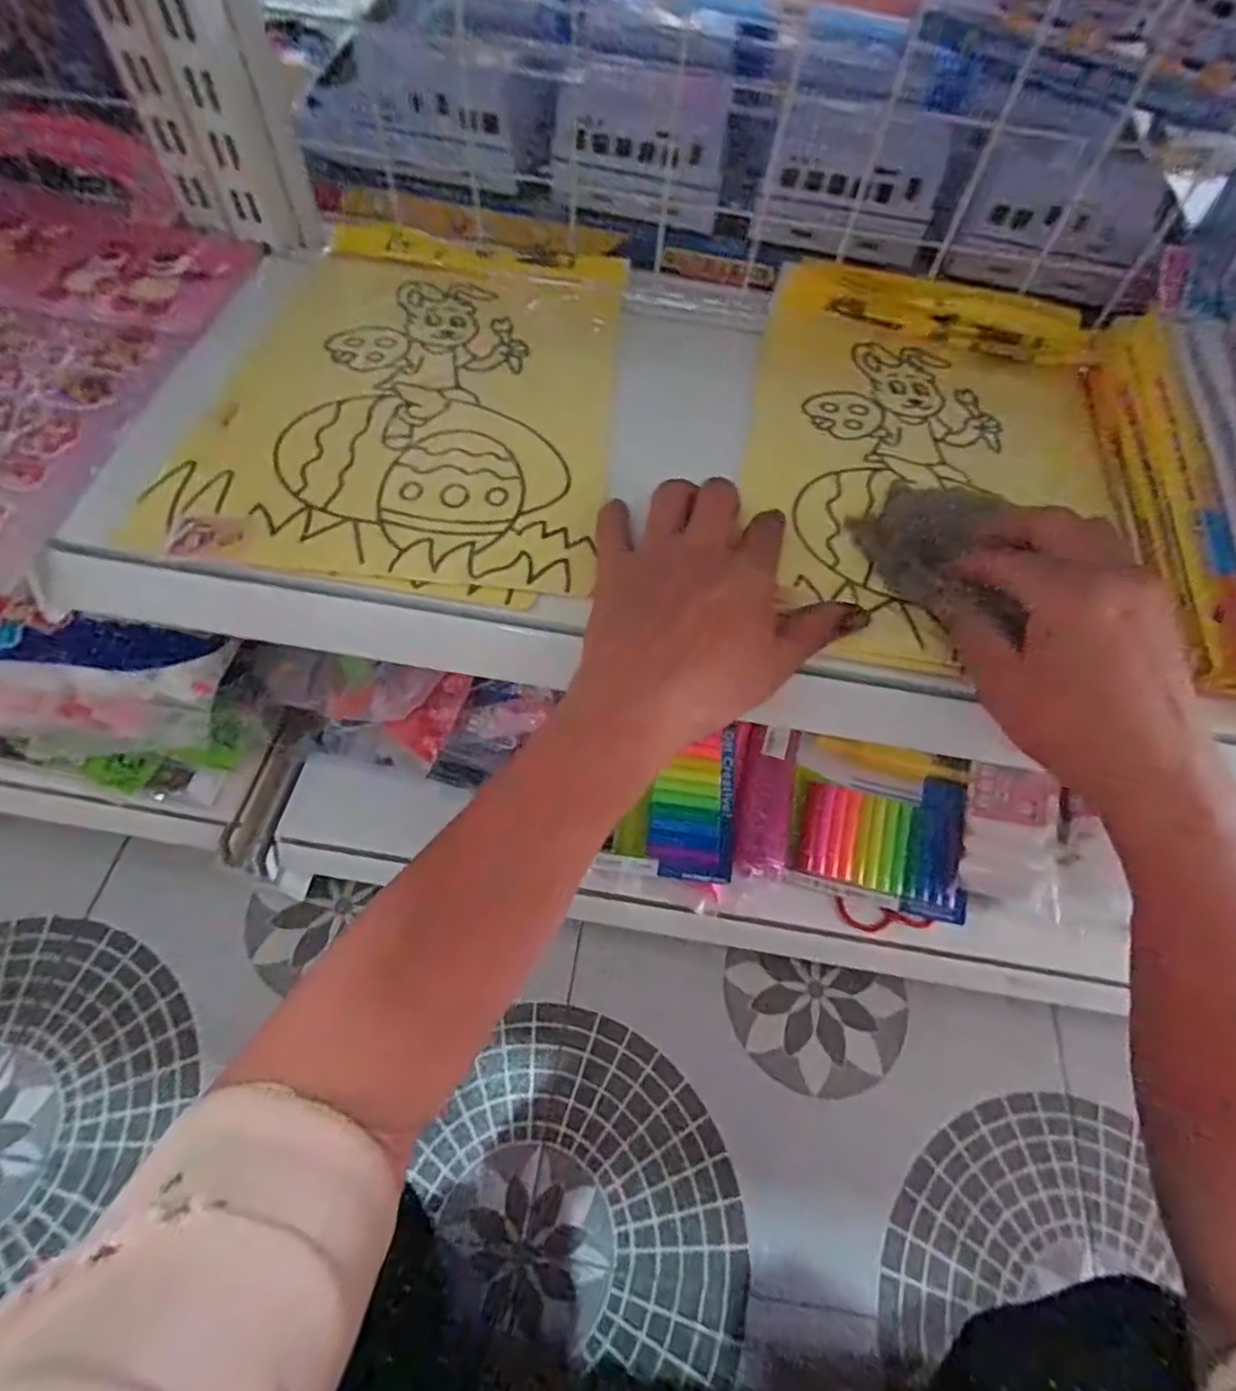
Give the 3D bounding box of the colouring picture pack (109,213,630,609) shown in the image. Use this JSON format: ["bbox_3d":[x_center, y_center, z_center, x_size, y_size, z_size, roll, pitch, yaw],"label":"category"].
[{"bbox_3d":[-0.114,-0.185,0.389,0.220,0.011,0.302,7,59,-2],"label":"colouring picture pack"}]

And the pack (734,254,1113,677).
[{"bbox_3d":[0.179,-0.136,0.374,0.207,0.028,0.302,13,59,4],"label":"pack"}]

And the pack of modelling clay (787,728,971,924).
[{"bbox_3d":[0.243,0.118,0.618,0.160,0.016,0.146,11,76,3],"label":"pack of modelling clay"}]

